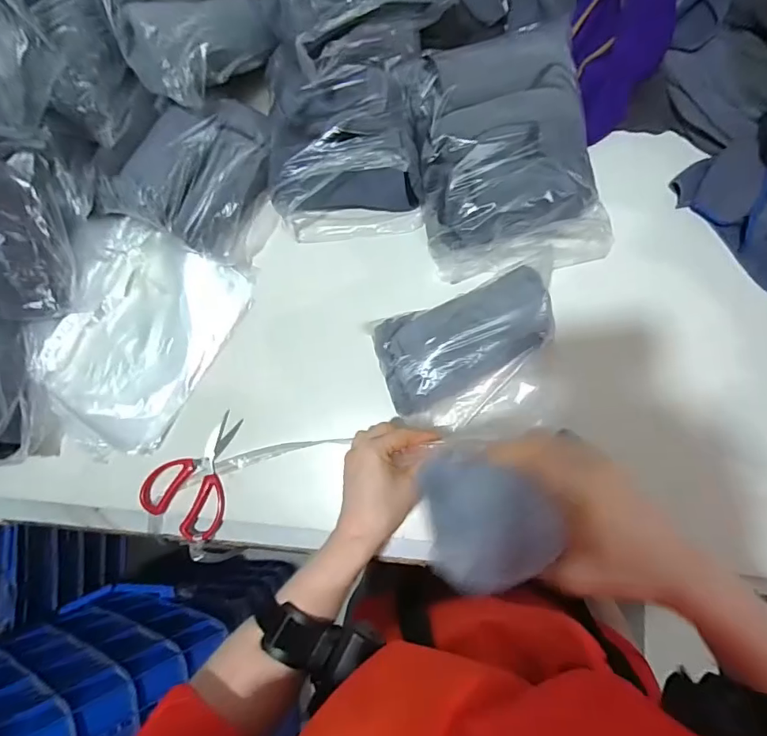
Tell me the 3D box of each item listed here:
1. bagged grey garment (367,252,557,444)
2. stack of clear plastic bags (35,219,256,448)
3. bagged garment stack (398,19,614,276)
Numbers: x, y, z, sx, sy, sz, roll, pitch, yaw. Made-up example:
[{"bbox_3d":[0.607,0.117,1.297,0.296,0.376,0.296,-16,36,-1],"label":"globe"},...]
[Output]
[{"bbox_3d":[0.095,-0.011,0.456,0.185,0.045,0.145,-19,81,5],"label":"bagged grey garment"},{"bbox_3d":[-0.297,-0.038,0.544,0.191,0.041,0.261,29,88,10],"label":"stack of clear plastic bags"},{"bbox_3d":[0.127,-0.219,0.486,0.188,0.079,0.231,-11,82,6],"label":"bagged garment stack"}]

